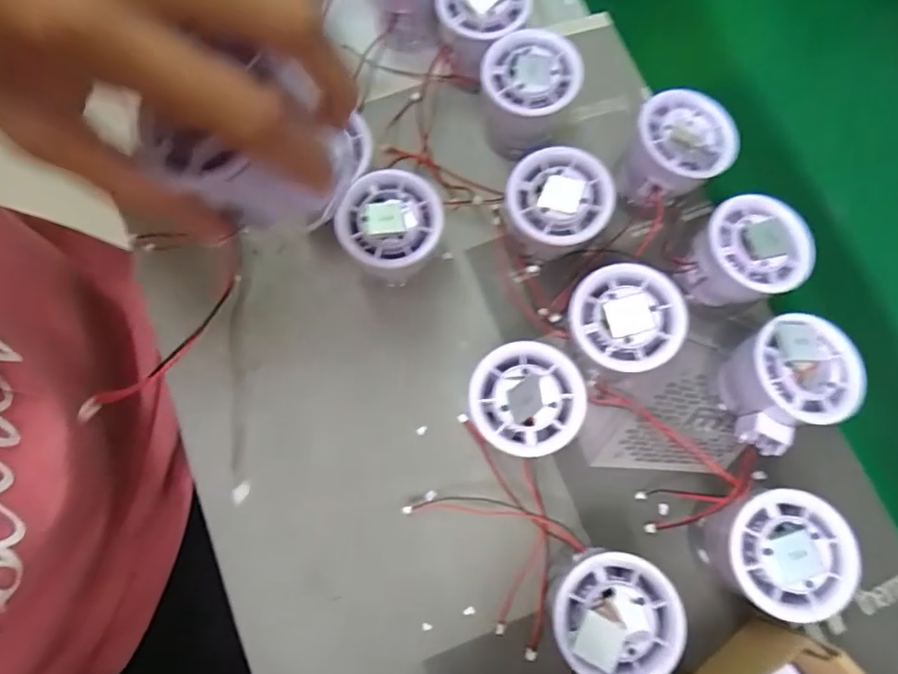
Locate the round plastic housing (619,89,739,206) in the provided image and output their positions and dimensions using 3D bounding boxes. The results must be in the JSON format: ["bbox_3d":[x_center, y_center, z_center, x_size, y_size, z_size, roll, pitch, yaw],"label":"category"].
[{"bbox_3d":[0.138,-0.110,0.341,0.056,0.057,0.055,0,75,-1],"label":"round plastic housing"}]

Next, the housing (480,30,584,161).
[{"bbox_3d":[0.049,-0.152,0.350,0.055,0.058,0.055,0,75,-1],"label":"housing"}]

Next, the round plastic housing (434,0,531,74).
[{"bbox_3d":[0.020,-0.202,0.363,0.056,0.060,0.061,0,75,-1],"label":"round plastic housing"}]

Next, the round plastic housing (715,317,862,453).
[{"bbox_3d":[0.183,0.025,0.303,0.068,0.058,0.060,-22,77,-7],"label":"round plastic housing"}]

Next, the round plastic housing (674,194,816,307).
[{"bbox_3d":[0.172,-0.046,0.325,0.058,0.055,0.054,0,75,-1],"label":"round plastic housing"}]

